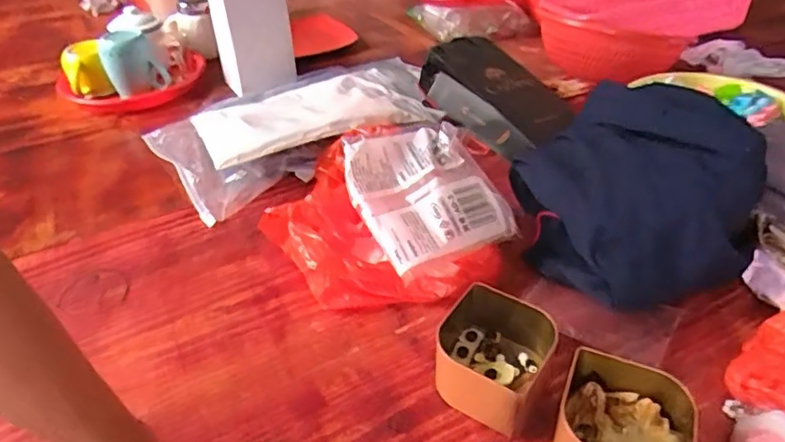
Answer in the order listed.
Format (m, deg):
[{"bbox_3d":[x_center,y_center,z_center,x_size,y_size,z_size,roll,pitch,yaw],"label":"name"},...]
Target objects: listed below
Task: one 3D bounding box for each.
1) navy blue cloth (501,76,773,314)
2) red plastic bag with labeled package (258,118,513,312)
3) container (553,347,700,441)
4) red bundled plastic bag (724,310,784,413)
[{"bbox_3d":[0.252,-0.037,0.663,0.214,0.154,0.238,1,37,5],"label":"navy blue cloth"},{"bbox_3d":[-0.013,-0.022,0.695,0.263,0.125,0.244,-10,37,-9],"label":"red plastic bag with labeled package"},{"bbox_3d":[0.183,0.169,0.484,0.104,0.060,0.105,14,40,21],"label":"container"},{"bbox_3d":[0.346,0.134,0.539,0.112,0.037,0.082,-21,40,-23],"label":"red bundled plastic bag"}]

